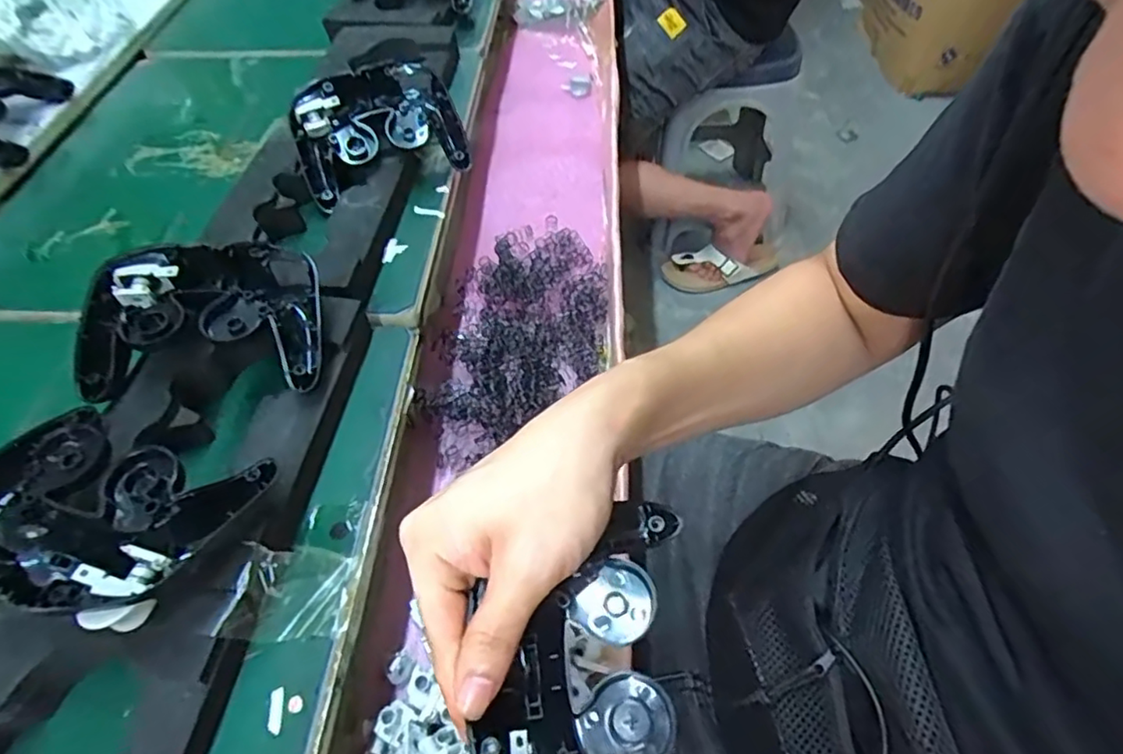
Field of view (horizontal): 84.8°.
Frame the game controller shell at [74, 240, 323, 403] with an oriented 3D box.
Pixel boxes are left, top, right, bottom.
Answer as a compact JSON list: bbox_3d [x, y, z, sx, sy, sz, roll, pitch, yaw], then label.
[{"bbox_3d":[-0.219,-0.038,0.379,0.135,0.040,0.094,-4,52,-2],"label":"game controller shell"}]

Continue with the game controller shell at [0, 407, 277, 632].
[{"bbox_3d":[-0.227,0.064,0.300,0.131,0.034,0.095,11,53,10],"label":"game controller shell"}]

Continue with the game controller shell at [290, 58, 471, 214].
[{"bbox_3d":[-0.158,-0.210,0.531,0.139,0.040,0.102,-21,94,-20],"label":"game controller shell"}]

